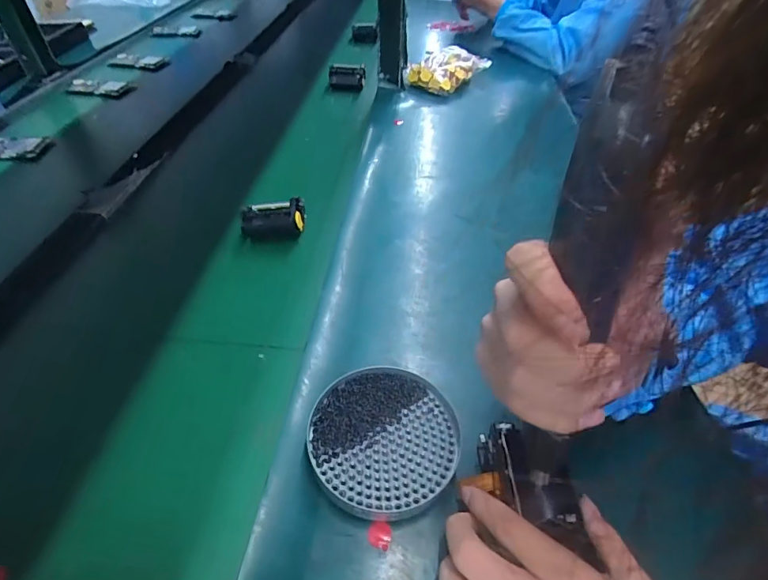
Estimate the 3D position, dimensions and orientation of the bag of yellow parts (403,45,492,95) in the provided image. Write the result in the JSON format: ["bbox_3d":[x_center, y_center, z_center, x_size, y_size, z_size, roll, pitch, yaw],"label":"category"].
[{"bbox_3d":[0.131,-0.447,0.901,0.108,0.067,0.181,33,51,28],"label":"bag of yellow parts"}]

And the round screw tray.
[{"bbox_3d":[0.000,0.111,0.341,0.110,0.020,0.114,1,43,-1],"label":"round screw tray"}]

